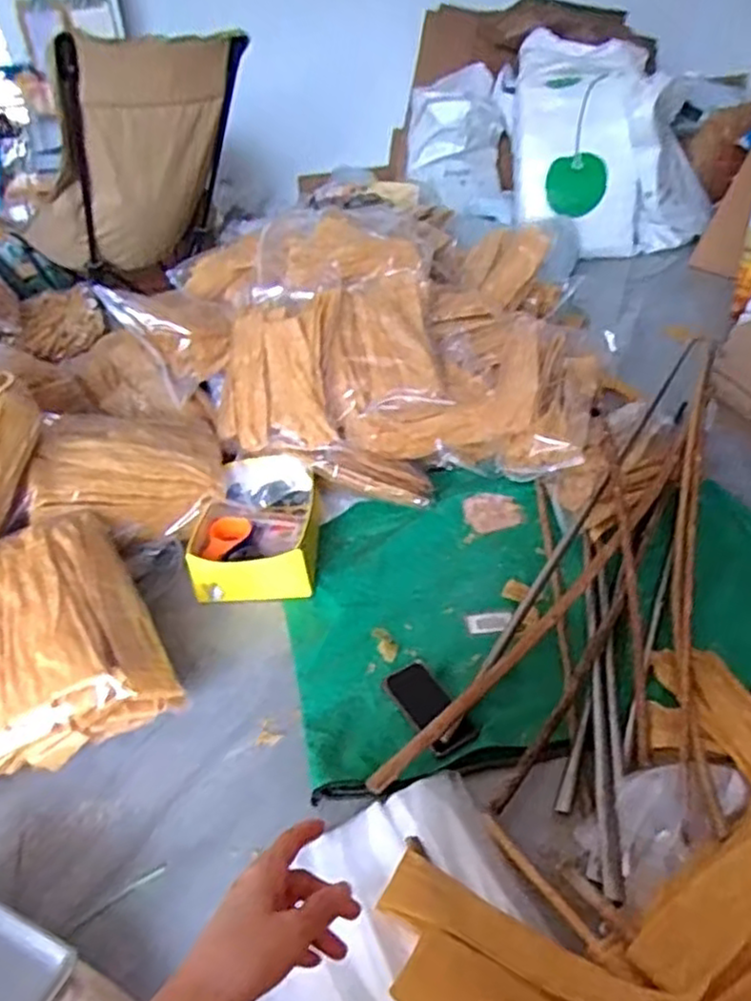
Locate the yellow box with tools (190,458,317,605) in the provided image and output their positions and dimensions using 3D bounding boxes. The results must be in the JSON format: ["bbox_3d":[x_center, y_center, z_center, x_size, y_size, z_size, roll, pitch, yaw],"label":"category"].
[{"bbox_3d":[-0.232,0.053,1.417,0.236,0.132,0.323,-4,35,0],"label":"yellow box with tools"}]

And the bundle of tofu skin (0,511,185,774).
[{"bbox_3d":[-0.528,0.218,1.108,0.332,0.130,0.403,-22,54,-17],"label":"bundle of tofu skin"}]

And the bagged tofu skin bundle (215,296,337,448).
[{"bbox_3d":[-0.222,-0.279,1.547,0.262,0.073,0.368,-3,77,7],"label":"bagged tofu skin bundle"}]

